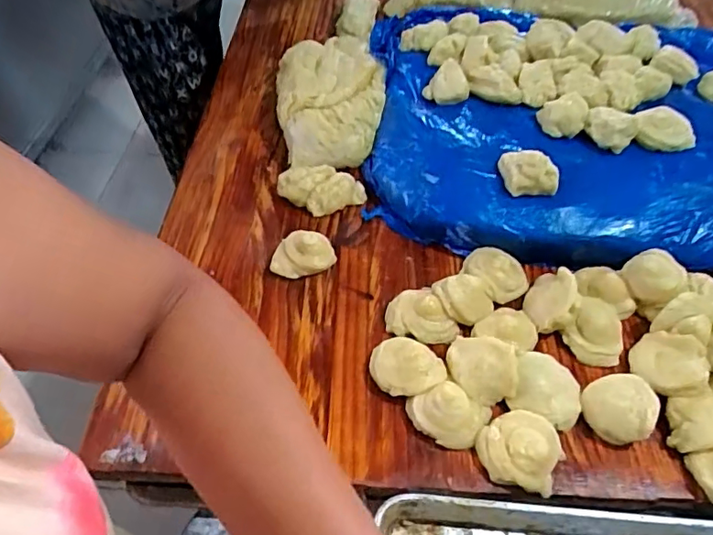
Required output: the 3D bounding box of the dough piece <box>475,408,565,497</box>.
[{"bbox_3d":[0.168,0.184,0.561,0.081,0.027,0.079,1,50,-1],"label":"dough piece"}]

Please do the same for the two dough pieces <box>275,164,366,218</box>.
[{"bbox_3d":[-0.051,-0.119,0.801,0.124,0.033,0.067,0,50,-2],"label":"two dough pieces"}]

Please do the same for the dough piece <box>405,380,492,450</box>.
[{"bbox_3d":[0.098,0.153,0.583,0.084,0.036,0.065,24,53,17],"label":"dough piece"}]

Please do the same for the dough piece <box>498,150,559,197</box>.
[{"bbox_3d":[0.233,-0.133,0.741,0.071,0.043,0.065,1,50,-1],"label":"dough piece"}]

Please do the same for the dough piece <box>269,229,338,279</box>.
[{"bbox_3d":[-0.072,-0.020,0.725,0.087,0.039,0.064,-8,51,-9],"label":"dough piece"}]

